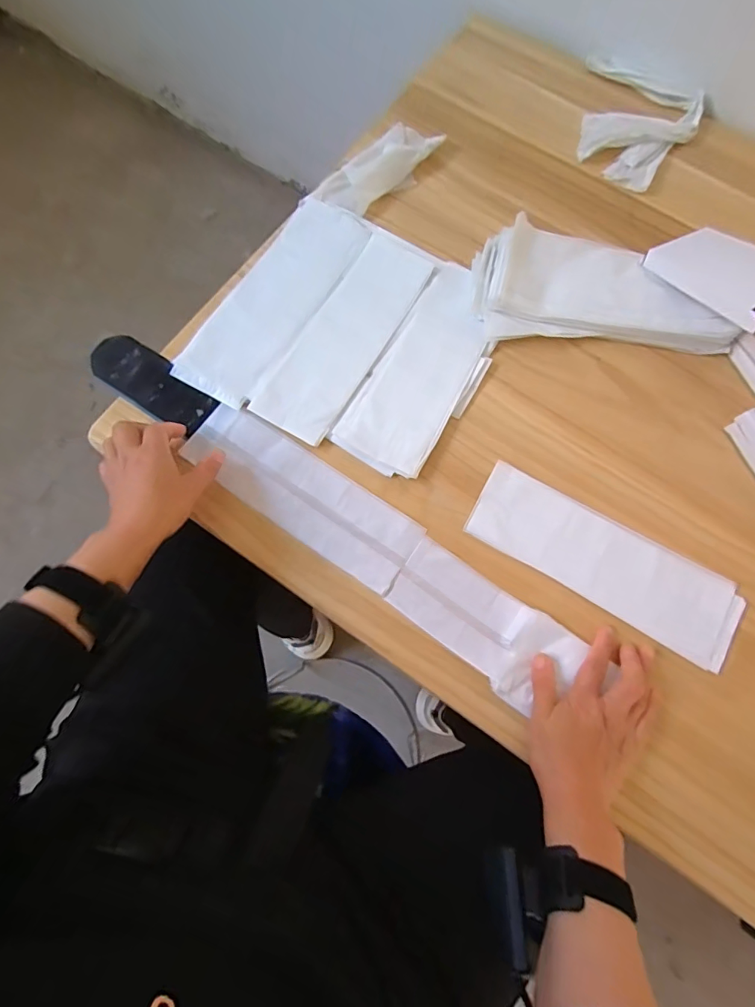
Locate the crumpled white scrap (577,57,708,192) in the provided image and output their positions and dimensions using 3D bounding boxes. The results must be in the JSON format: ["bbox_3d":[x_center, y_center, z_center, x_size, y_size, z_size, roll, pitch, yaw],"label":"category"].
[{"bbox_3d":[0.312,-0.480,0.579,0.156,0.026,0.174,31,77,8],"label":"crumpled white scrap"}]

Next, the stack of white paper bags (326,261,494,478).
[{"bbox_3d":[0.055,-0.141,0.488,0.101,0.010,0.242,30,77,8],"label":"stack of white paper bags"}]

